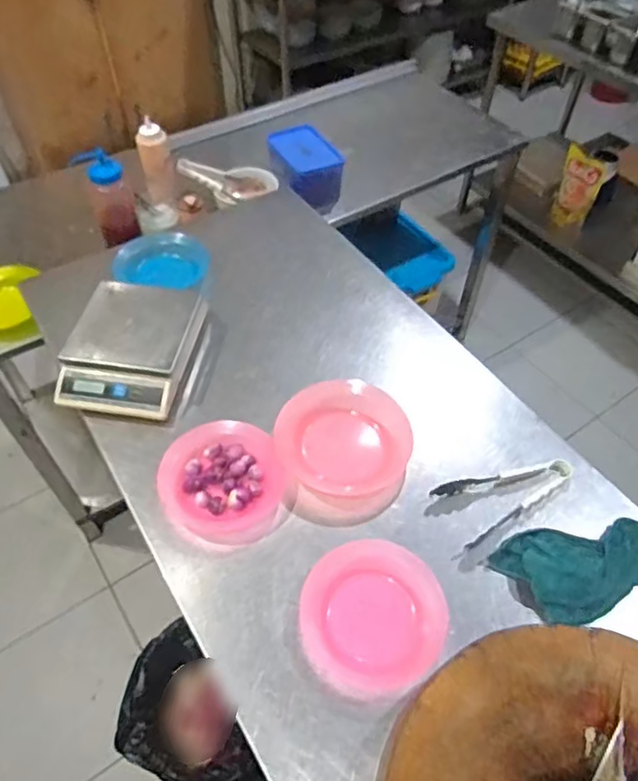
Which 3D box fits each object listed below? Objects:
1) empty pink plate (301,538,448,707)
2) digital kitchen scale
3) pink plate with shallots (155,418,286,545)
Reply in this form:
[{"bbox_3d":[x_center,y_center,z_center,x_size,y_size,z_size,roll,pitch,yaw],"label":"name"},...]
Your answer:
[{"bbox_3d":[0.064,0.272,0.707,0.171,0.036,0.168,0,52,-1],"label":"empty pink plate"},{"bbox_3d":[-0.295,-0.070,0.918,0.180,0.064,0.218,8,52,5],"label":"digital kitchen scale"},{"bbox_3d":[-0.135,0.122,0.820,0.164,0.033,0.168,0,52,-1],"label":"pink plate with shallots"}]

